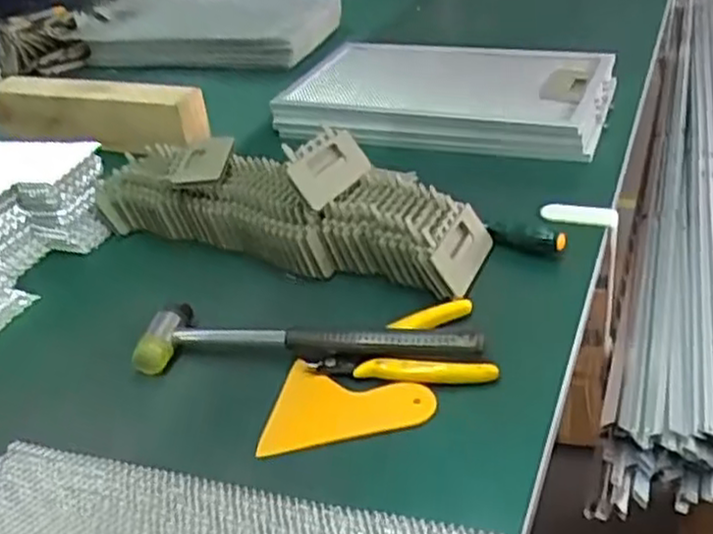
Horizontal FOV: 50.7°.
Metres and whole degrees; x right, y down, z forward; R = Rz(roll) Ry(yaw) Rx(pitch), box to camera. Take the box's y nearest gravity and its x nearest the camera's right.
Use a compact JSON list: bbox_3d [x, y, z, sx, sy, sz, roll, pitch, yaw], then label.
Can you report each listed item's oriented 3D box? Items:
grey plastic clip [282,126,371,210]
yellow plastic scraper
[{"bbox_3d":[-0.026,-0.082,0.605,0.020,0.052,0.067,-12,22,48],"label":"grey plastic clip"},{"bbox_3d":[-0.003,0.088,0.469,0.100,0.007,0.071,1,36,11],"label":"yellow plastic scraper"}]

